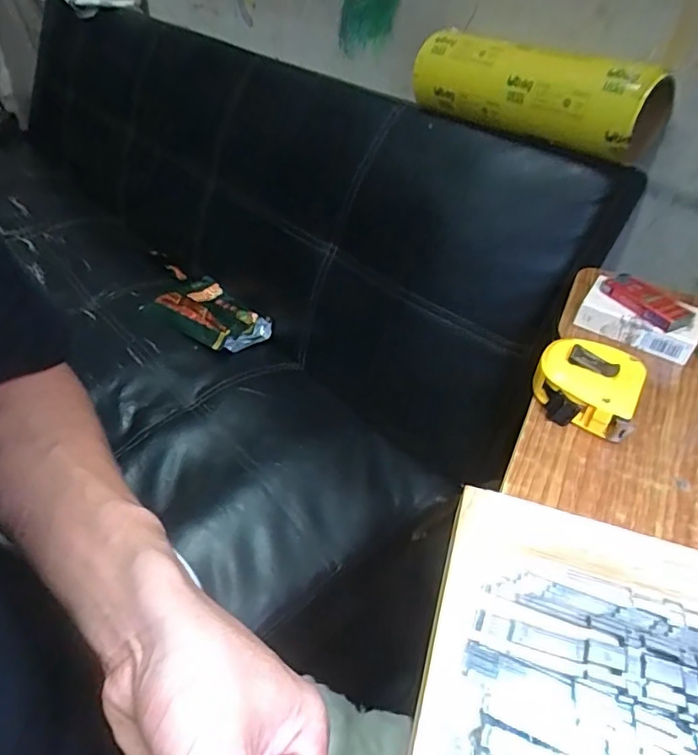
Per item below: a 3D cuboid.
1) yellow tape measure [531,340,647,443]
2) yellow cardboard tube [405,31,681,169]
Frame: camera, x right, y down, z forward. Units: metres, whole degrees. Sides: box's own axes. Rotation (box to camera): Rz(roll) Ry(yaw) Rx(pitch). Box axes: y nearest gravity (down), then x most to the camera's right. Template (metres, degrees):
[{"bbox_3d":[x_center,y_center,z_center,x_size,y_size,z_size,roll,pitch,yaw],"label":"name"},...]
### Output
[{"bbox_3d":[0.163,0.004,0.371,0.065,0.030,0.061,20,44,18],"label":"yellow tape measure"},{"bbox_3d":[0.222,-0.368,0.683,0.107,0.098,0.345,-26,49,-29],"label":"yellow cardboard tube"}]

